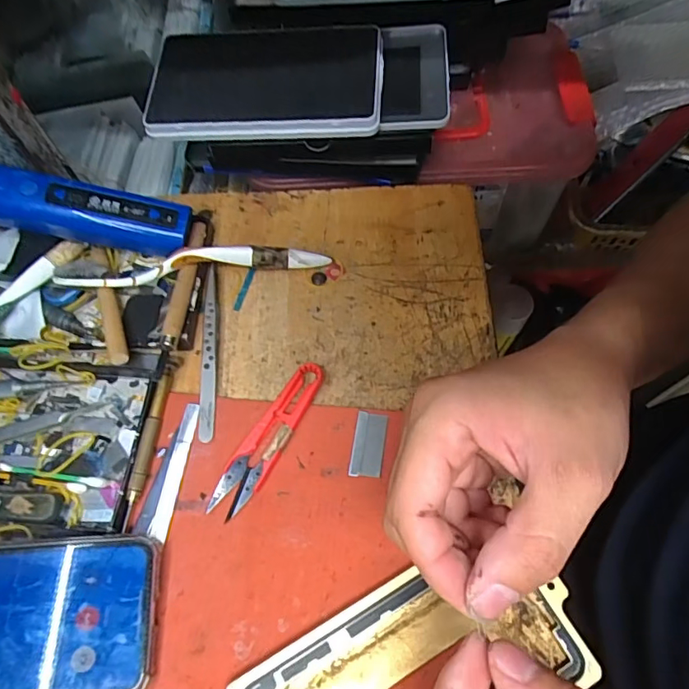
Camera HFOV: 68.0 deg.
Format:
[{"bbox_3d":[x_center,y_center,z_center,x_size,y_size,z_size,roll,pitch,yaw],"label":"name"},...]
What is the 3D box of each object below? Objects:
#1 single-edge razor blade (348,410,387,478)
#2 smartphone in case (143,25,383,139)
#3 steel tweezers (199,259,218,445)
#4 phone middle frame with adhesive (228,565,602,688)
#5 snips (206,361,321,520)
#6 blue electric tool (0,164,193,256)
[{"bbox_3d":[0.014,0.058,0.299,0.018,0.004,0.038,8,64,6],"label":"single-edge razor blade"},{"bbox_3d":[-0.060,-0.203,0.395,0.174,0.016,0.094,1,72,5],"label":"smartphone in case"},{"bbox_3d":[-0.086,0.003,0.326,0.009,0.013,0.116,-4,63,0],"label":"steel tweezers"},{"bbox_3d":[0.033,0.160,0.245,0.167,0.006,0.082,-27,66,-11],"label":"phone middle frame with adhesive"},{"bbox_3d":[-0.043,0.054,0.300,0.022,0.011,0.098,28,68,15],"label":"snips"},{"bbox_3d":[-0.167,-0.085,0.330,0.125,0.030,0.028,8,63,-14],"label":"blue electric tool"}]

